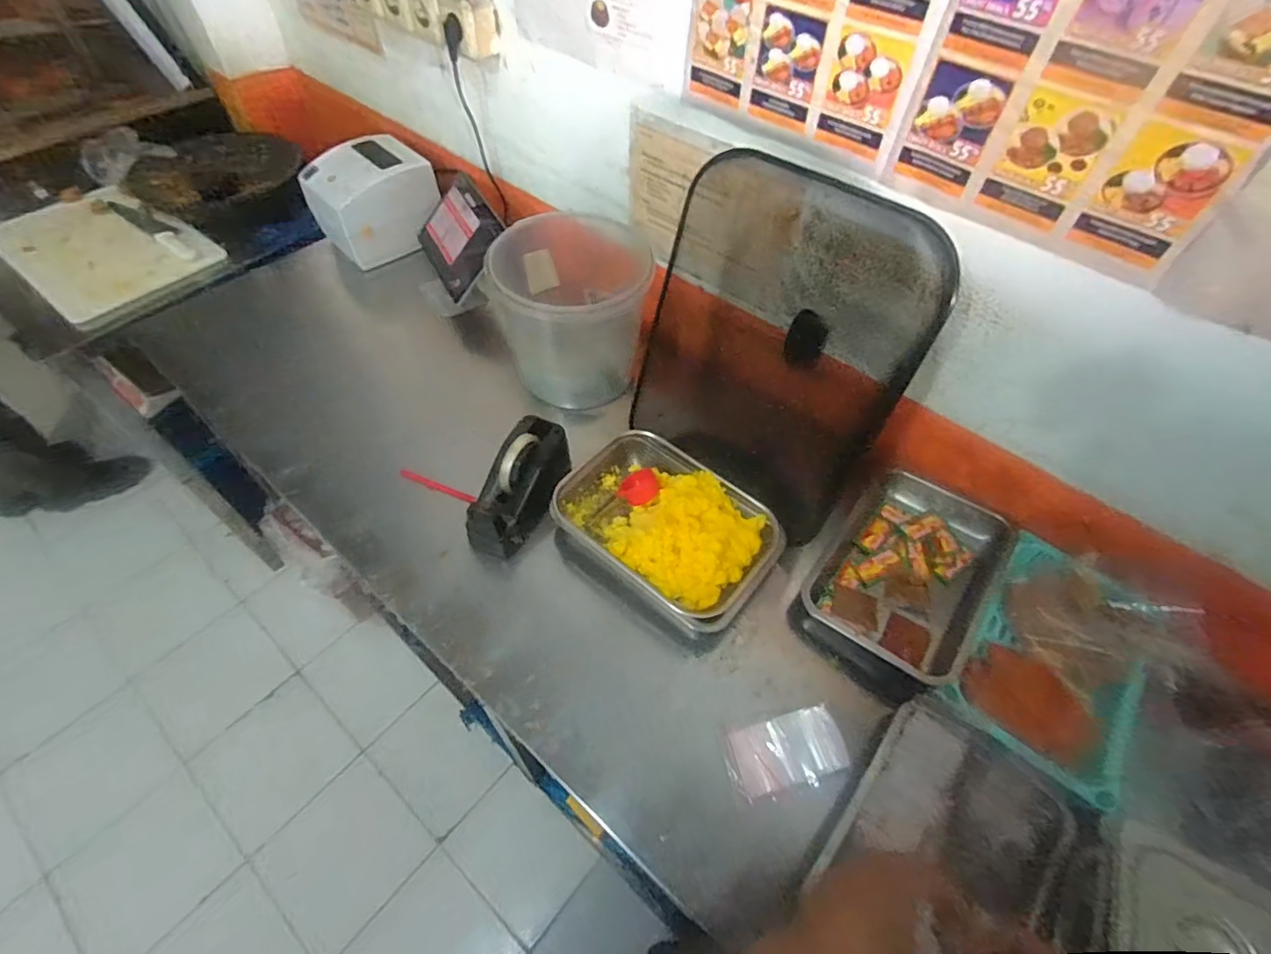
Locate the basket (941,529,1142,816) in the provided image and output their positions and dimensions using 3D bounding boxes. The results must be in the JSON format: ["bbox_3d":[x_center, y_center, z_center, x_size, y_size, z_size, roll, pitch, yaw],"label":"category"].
[{"bbox_3d":[0.541,0.233,0.726,0.202,0.068,0.298,35,60,20],"label":"basket"}]

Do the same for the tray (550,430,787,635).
[{"bbox_3d":[0.041,0.066,0.830,0.303,0.064,0.218,37,61,22],"label":"tray"}]

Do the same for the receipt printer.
[{"bbox_3d":[-0.531,-0.557,1.165,0.220,0.176,0.167,-35,63,-24],"label":"receipt printer"}]

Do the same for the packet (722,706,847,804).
[{"bbox_3d":[0.176,0.322,0.670,0.138,0.007,0.075,-14,58,-4],"label":"packet"}]

